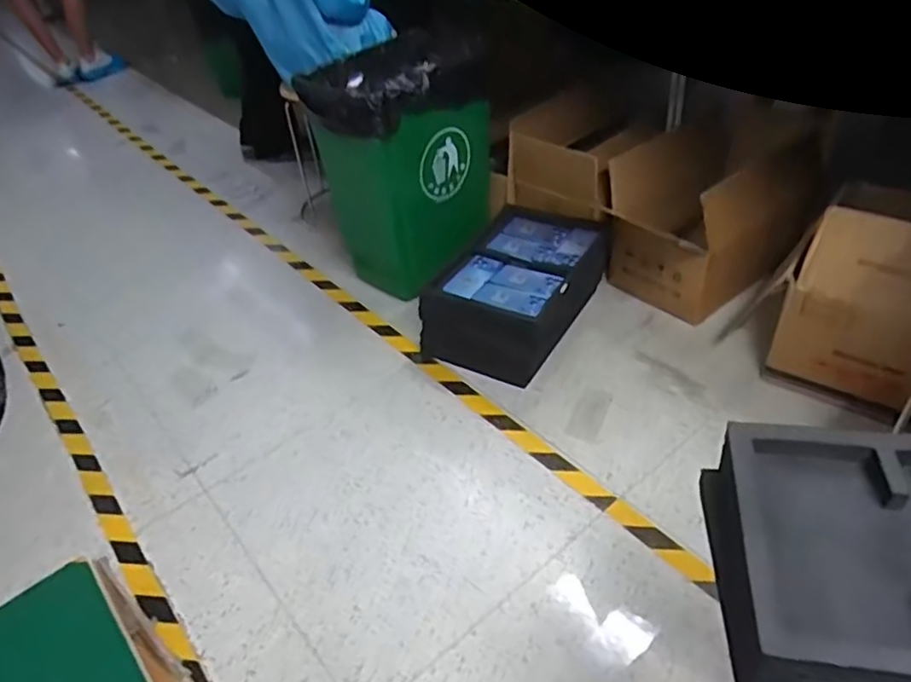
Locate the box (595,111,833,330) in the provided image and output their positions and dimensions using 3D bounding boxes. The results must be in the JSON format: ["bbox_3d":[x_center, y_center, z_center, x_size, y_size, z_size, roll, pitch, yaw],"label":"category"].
[{"bbox_3d":[0.663,-0.338,1.685,0.512,0.349,0.329,-28,44,-23],"label":"box"}]

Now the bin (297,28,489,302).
[{"bbox_3d":[-0.119,-0.436,1.701,0.332,0.558,0.423,17,46,26],"label":"bin"}]

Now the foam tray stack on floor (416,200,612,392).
[{"bbox_3d":[0.169,-0.137,1.644,0.319,0.203,0.476,17,46,26],"label":"foam tray stack on floor"}]

